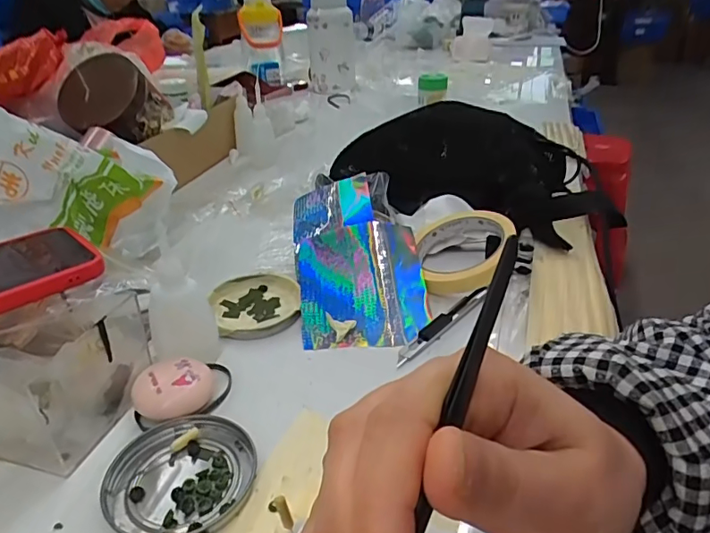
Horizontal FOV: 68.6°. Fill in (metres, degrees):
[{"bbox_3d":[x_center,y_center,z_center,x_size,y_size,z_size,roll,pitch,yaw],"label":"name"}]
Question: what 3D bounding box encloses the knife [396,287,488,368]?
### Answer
[{"bbox_3d":[0.069,0.043,0.403,0.014,0.007,0.115,24,38,35],"label":"knife"}]

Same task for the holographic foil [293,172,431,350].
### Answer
[{"bbox_3d":[0.002,-0.009,0.447,0.104,0.023,0.177,-6,50,-4],"label":"holographic foil"}]

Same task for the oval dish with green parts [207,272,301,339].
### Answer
[{"bbox_3d":[-0.082,0.029,0.430,0.070,0.009,0.085,-12,32,-19],"label":"oval dish with green parts"}]

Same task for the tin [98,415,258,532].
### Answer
[{"bbox_3d":[-0.096,0.116,0.287,0.078,0.008,0.074,-2,31,1],"label":"tin"}]

